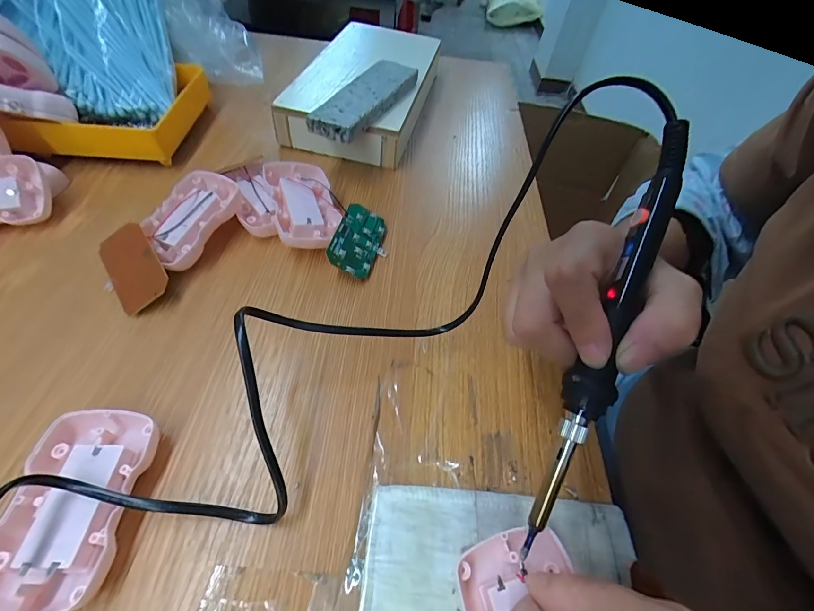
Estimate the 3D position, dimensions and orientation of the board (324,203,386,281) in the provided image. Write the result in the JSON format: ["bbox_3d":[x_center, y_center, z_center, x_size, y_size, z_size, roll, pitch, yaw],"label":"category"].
[{"bbox_3d":[-0.039,-0.055,0.309,0.042,0.004,0.071,29,54,-17],"label":"board"}]

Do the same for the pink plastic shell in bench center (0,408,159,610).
[{"bbox_3d":[-0.165,0.098,0.184,0.054,0.020,0.090,1,52,-5],"label":"pink plastic shell in bench center"}]

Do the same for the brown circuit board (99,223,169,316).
[{"bbox_3d":[-0.204,-0.029,0.271,0.038,0.004,0.072,-38,70,-3],"label":"brown circuit board"}]

